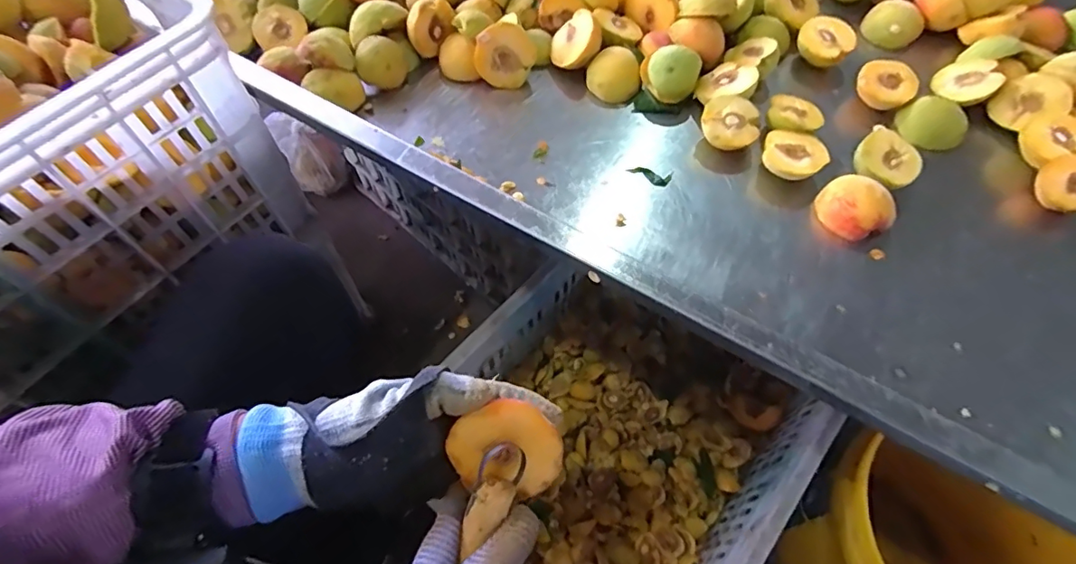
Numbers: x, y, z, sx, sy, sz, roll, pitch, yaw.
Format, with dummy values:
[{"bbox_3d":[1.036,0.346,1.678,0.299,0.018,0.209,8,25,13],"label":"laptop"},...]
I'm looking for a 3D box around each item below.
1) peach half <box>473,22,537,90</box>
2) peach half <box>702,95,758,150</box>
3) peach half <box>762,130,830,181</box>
[{"bbox_3d":[-0.039,-0.262,0.616,0.068,0.066,0.026,-6,60,-3],"label":"peach half"},{"bbox_3d":[0.207,-0.168,0.573,0.058,0.037,0.062,19,62,11],"label":"peach half"},{"bbox_3d":[0.264,-0.128,0.555,0.061,0.034,0.059,11,61,6],"label":"peach half"}]

